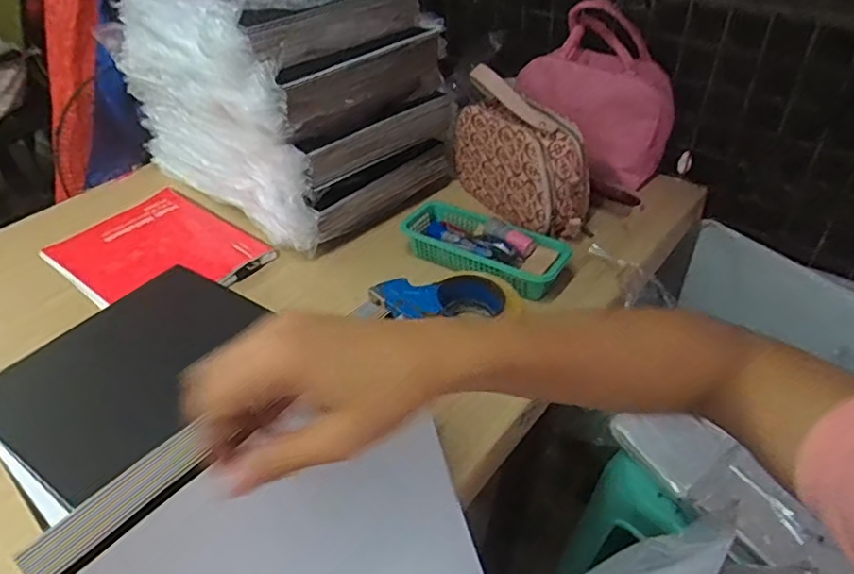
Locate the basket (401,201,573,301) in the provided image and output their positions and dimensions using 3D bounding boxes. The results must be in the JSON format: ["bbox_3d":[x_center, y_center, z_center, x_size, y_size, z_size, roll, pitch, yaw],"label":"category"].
[{"bbox_3d":[0.075,-0.057,0.786,0.228,0.051,0.095,22,47,26],"label":"basket"}]

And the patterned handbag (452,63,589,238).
[{"bbox_3d":[0.133,-0.192,0.842,0.079,0.179,0.226,-26,46,-25],"label":"patterned handbag"}]

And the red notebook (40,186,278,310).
[{"bbox_3d":[-0.391,-0.056,0.853,0.295,0.011,0.222,29,50,31],"label":"red notebook"}]

